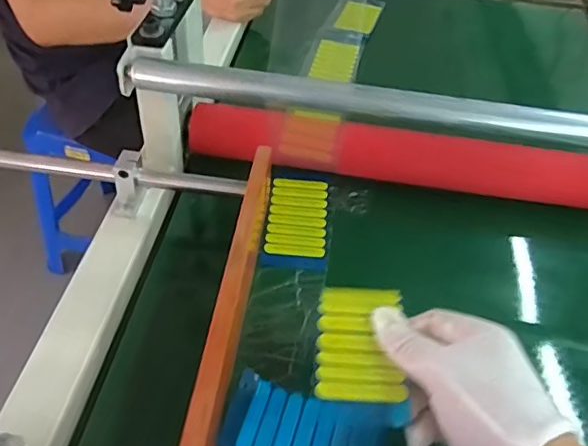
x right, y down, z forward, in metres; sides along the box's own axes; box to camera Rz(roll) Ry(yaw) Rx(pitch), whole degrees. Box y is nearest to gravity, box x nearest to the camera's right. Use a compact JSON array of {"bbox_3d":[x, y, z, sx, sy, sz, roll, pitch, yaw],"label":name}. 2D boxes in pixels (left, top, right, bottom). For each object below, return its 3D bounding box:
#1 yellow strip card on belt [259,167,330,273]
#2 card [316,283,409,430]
[{"bbox_3d":[0.004,-0.006,0.501,0.055,0.006,0.117,5,46,2],"label":"yellow strip card on belt"},{"bbox_3d":[0.041,0.077,0.342,0.053,0.008,0.086,4,46,1],"label":"card"}]

